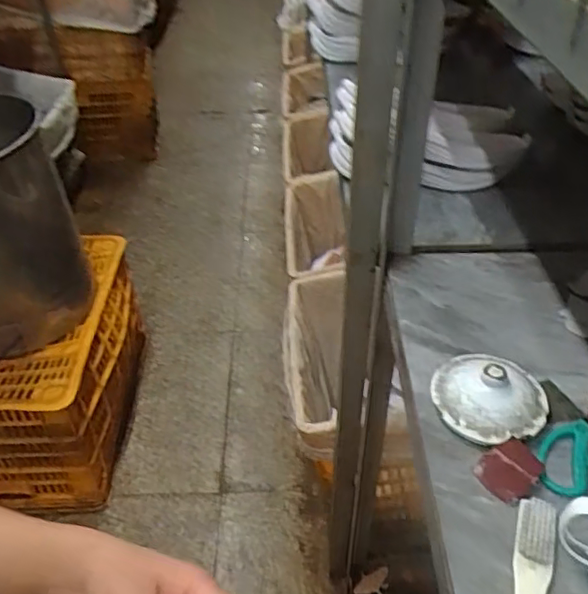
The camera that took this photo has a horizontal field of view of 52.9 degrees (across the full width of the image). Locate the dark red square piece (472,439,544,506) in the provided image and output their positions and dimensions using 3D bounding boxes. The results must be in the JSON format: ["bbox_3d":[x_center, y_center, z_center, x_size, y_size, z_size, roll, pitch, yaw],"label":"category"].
[{"bbox_3d":[0.184,0.147,0.504,0.052,0.016,0.044,-30,49,-30],"label":"dark red square piece"}]

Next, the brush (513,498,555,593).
[{"bbox_3d":[0.167,0.215,0.420,0.027,0.017,0.160,14,42,16],"label":"brush"}]

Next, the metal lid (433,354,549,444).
[{"bbox_3d":[0.180,0.089,0.546,0.102,0.052,0.092,18,44,19],"label":"metal lid"}]

